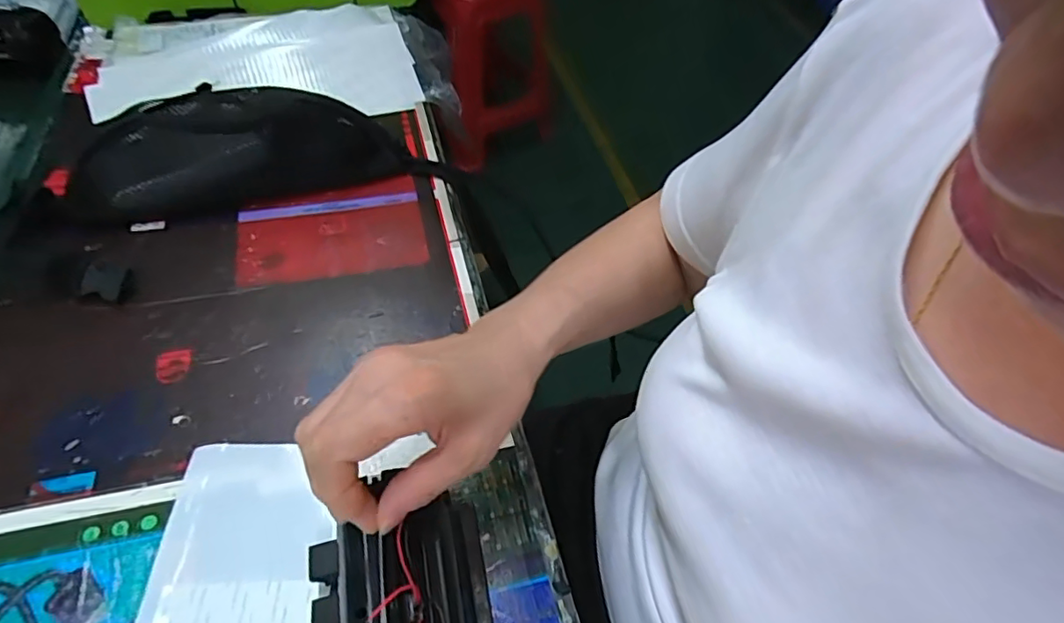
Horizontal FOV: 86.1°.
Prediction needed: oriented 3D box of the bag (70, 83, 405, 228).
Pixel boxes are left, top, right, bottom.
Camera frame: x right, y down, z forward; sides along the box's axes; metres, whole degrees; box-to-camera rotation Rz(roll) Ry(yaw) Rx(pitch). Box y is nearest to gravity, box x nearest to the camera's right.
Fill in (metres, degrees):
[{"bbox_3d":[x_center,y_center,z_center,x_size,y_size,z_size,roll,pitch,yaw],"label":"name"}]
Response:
[{"bbox_3d":[-0.278,-0.174,0.548,0.280,0.061,0.147,-13,54,-16],"label":"bag"}]

